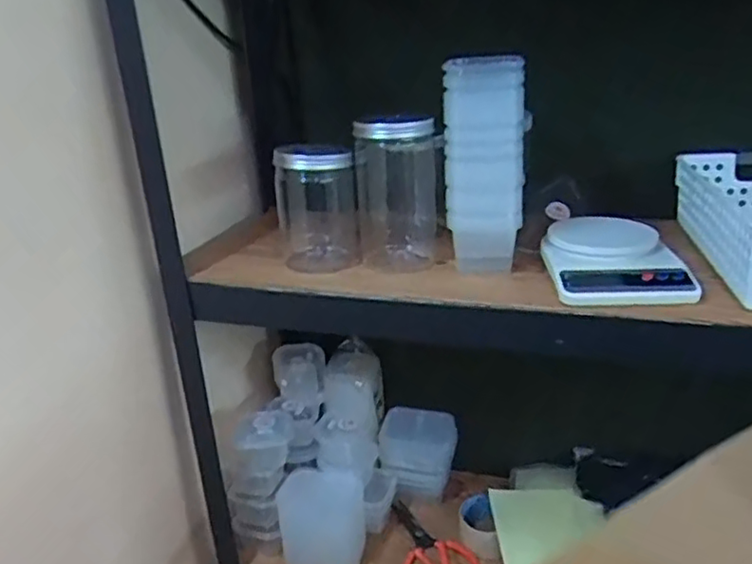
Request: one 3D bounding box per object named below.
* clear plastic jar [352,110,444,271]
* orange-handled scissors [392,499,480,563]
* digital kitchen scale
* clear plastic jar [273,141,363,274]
[{"bbox_3d":[0.027,-0.106,0.762,0.099,0.172,0.088,-3,23,1],"label":"clear plastic jar"},{"bbox_3d":[0.067,0.387,0.943,0.109,0.017,0.180,-17,26,-29],"label":"orange-handled scissors"},{"bbox_3d":[0.248,-0.027,0.682,0.131,0.035,0.172,-1,23,5],"label":"digital kitchen scale"},{"bbox_3d":[-0.069,-0.088,0.774,0.091,0.146,0.089,-5,23,-4],"label":"clear plastic jar"}]

